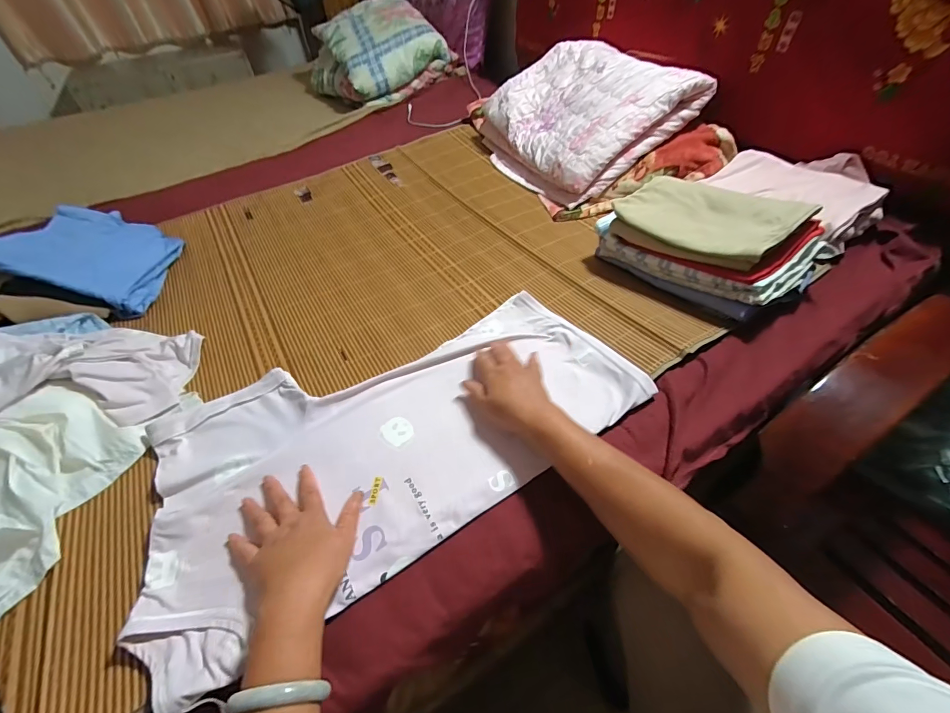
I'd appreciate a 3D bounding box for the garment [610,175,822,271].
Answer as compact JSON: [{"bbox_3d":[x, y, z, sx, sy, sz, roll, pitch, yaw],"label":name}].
[{"bbox_3d":[0.366,-0.228,0.648,0.254,0.051,0.155,34,59,29],"label":"garment"}]

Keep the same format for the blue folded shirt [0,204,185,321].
[{"bbox_3d":[-0.756,-0.215,0.811,0.295,0.050,0.280,15,42,-9],"label":"blue folded shirt"}]

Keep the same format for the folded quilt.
[{"bbox_3d":[0.235,-0.588,0.968,0.393,0.095,0.444,-44,57,7],"label":"folded quilt"}]

